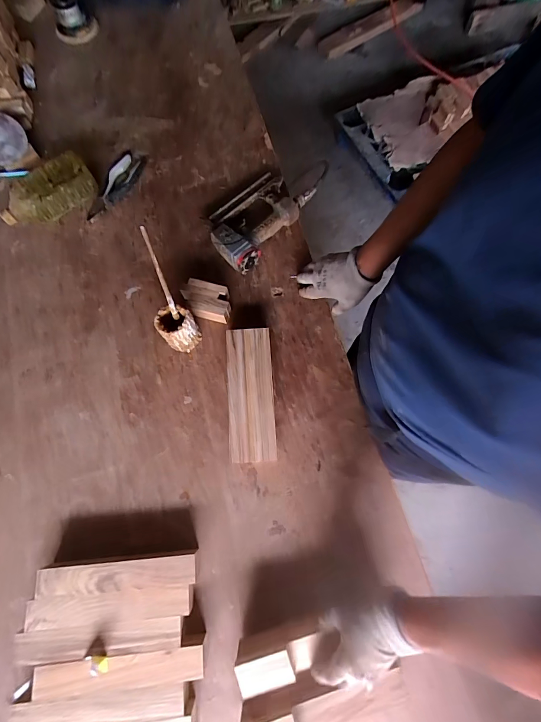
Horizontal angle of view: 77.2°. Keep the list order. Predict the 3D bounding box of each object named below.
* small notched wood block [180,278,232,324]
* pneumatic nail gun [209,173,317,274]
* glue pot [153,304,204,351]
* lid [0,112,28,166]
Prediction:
[{"bbox_3d":[-0.133,-0.127,0.710,0.103,0.044,0.070,11,73,2],"label":"small notched wood block"},{"bbox_3d":[-0.031,-0.328,0.764,0.149,0.059,0.254,40,76,10],"label":"pneumatic nail gun"},{"bbox_3d":[-0.179,-0.064,0.667,0.067,0.098,0.065,0,73,-1],"label":"glue pot"},{"bbox_3d":[-0.650,-0.530,0.809,0.120,0.013,0.112,0,98,0],"label":"lid"}]

